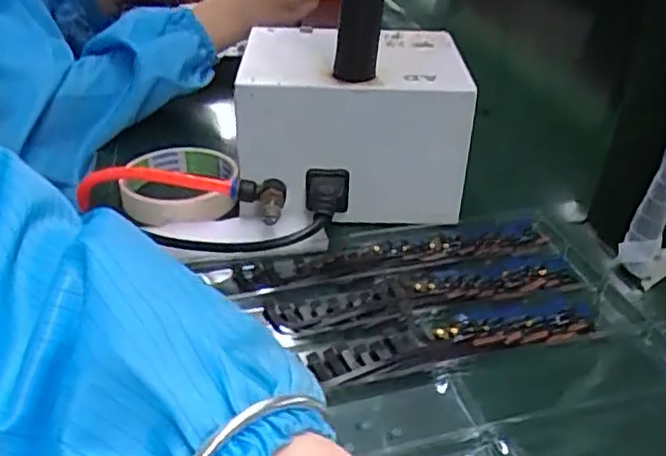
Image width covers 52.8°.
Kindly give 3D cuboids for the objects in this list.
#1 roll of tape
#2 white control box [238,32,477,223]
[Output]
[{"bbox_3d":[-0.113,-0.032,0.490,0.082,0.026,0.095,-2,34,-8],"label":"roll of tape"},{"bbox_3d":[0.012,-0.079,0.487,0.150,0.097,0.150,4,34,1],"label":"white control box"}]

